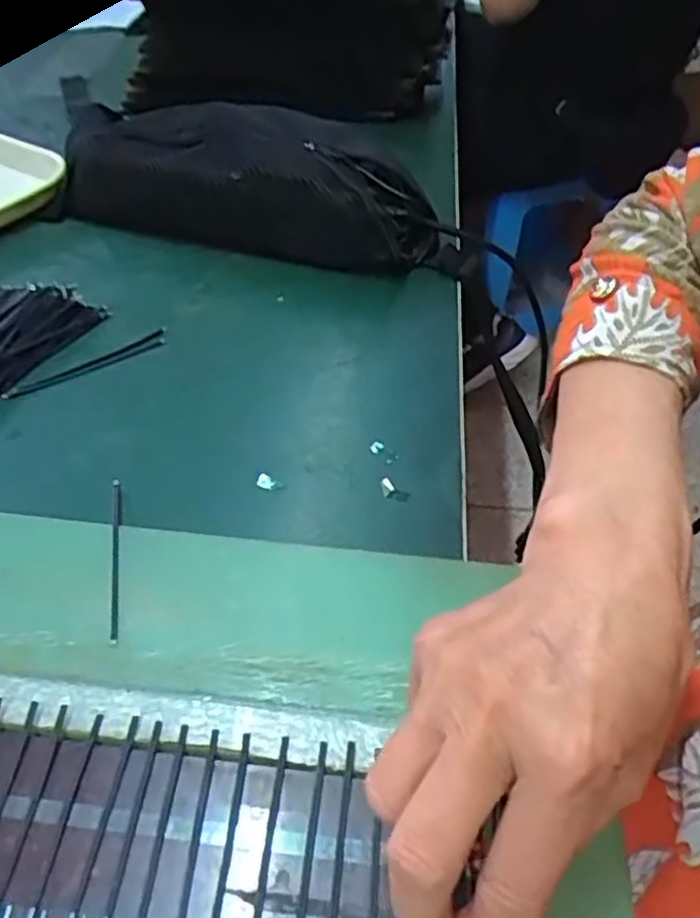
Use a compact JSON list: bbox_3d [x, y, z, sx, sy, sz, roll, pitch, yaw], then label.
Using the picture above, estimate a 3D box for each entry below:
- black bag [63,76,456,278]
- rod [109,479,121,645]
[{"bbox_3d":[-0.061,-0.209,0.533,0.299,0.074,0.135,15,46,12],"label":"black bag"},{"bbox_3d":[-0.106,0.044,0.331,0.004,0.007,0.094,-7,45,-10],"label":"rod"}]

